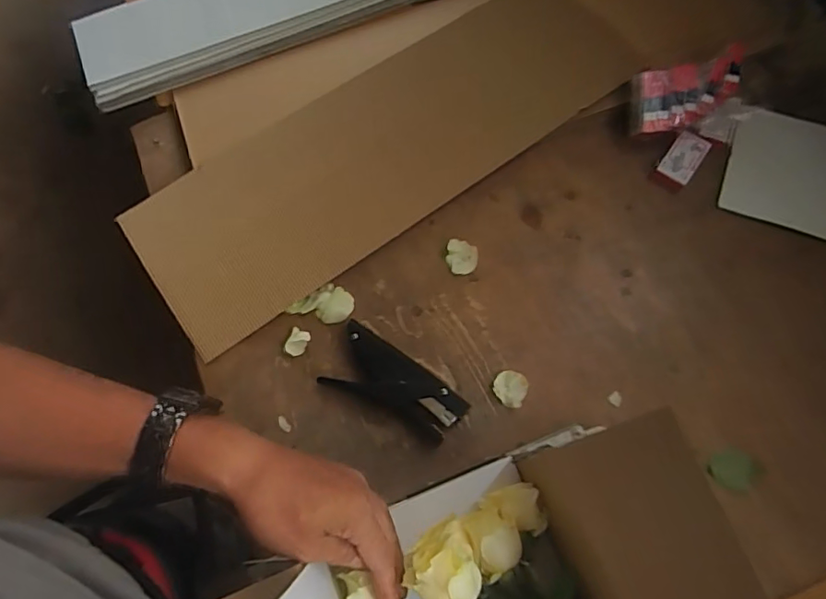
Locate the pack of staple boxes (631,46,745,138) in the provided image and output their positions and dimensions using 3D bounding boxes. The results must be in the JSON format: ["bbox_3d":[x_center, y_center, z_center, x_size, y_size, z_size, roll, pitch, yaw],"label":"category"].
[{"bbox_3d":[0.334,-0.250,0.622,0.150,0.043,0.079,-17,71,-4],"label":"pack of staple boxes"}]

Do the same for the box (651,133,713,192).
[{"bbox_3d":[0.323,-0.166,0.621,0.042,0.021,0.070,34,75,12],"label":"box"}]

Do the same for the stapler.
[{"bbox_3d":[-0.017,0.089,0.539,0.146,0.024,0.069,28,74,11],"label":"stapler"}]

